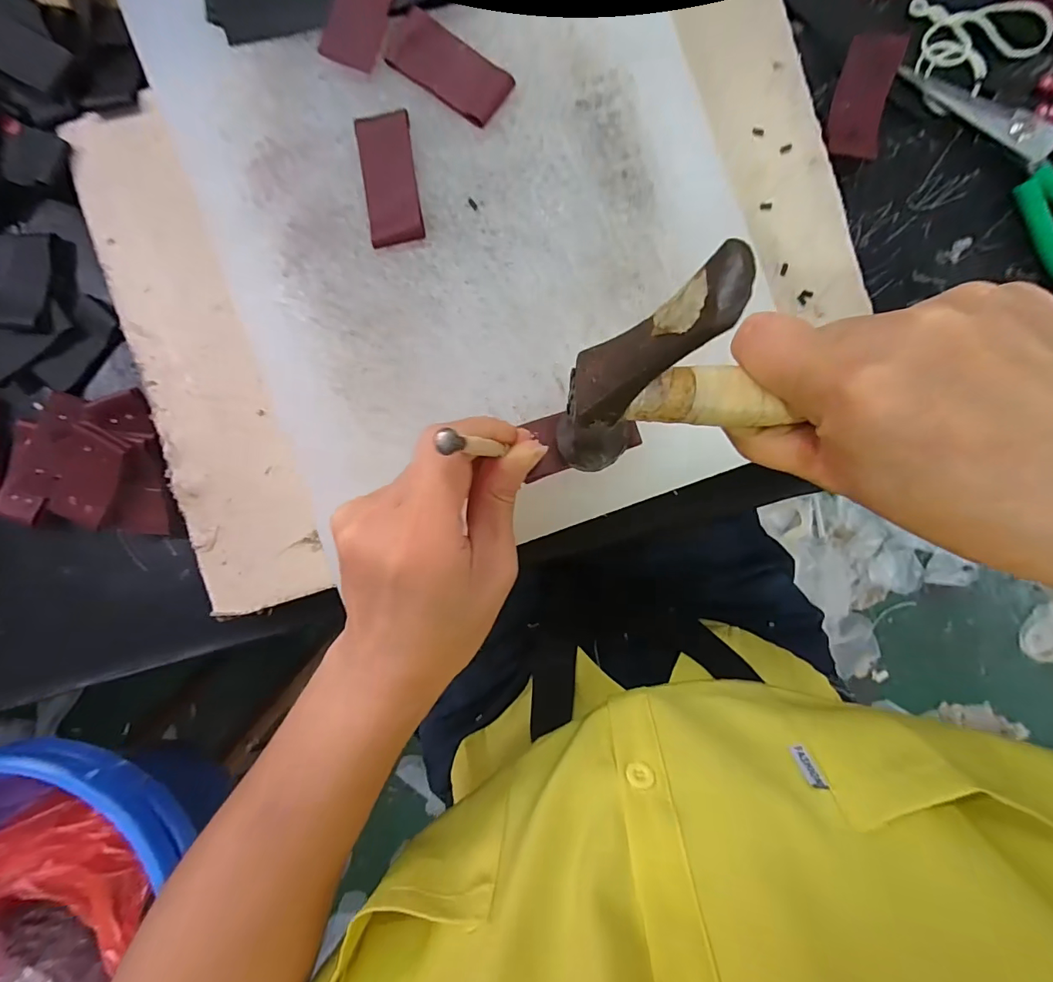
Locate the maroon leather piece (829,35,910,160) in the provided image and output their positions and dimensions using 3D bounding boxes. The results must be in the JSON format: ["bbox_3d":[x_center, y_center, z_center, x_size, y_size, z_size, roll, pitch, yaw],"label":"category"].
[{"bbox_3d":[0.183,-0.212,0.261,0.027,0.018,0.059,12,94,1],"label":"maroon leather piece"}]

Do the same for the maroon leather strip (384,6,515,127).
[{"bbox_3d":[-0.038,-0.207,0.233,0.061,0.006,0.028,37,94,0],"label":"maroon leather strip"}]

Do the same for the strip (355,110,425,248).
[{"bbox_3d":[-0.068,-0.155,0.237,0.027,0.006,0.060,-7,93,2],"label":"strip"}]

